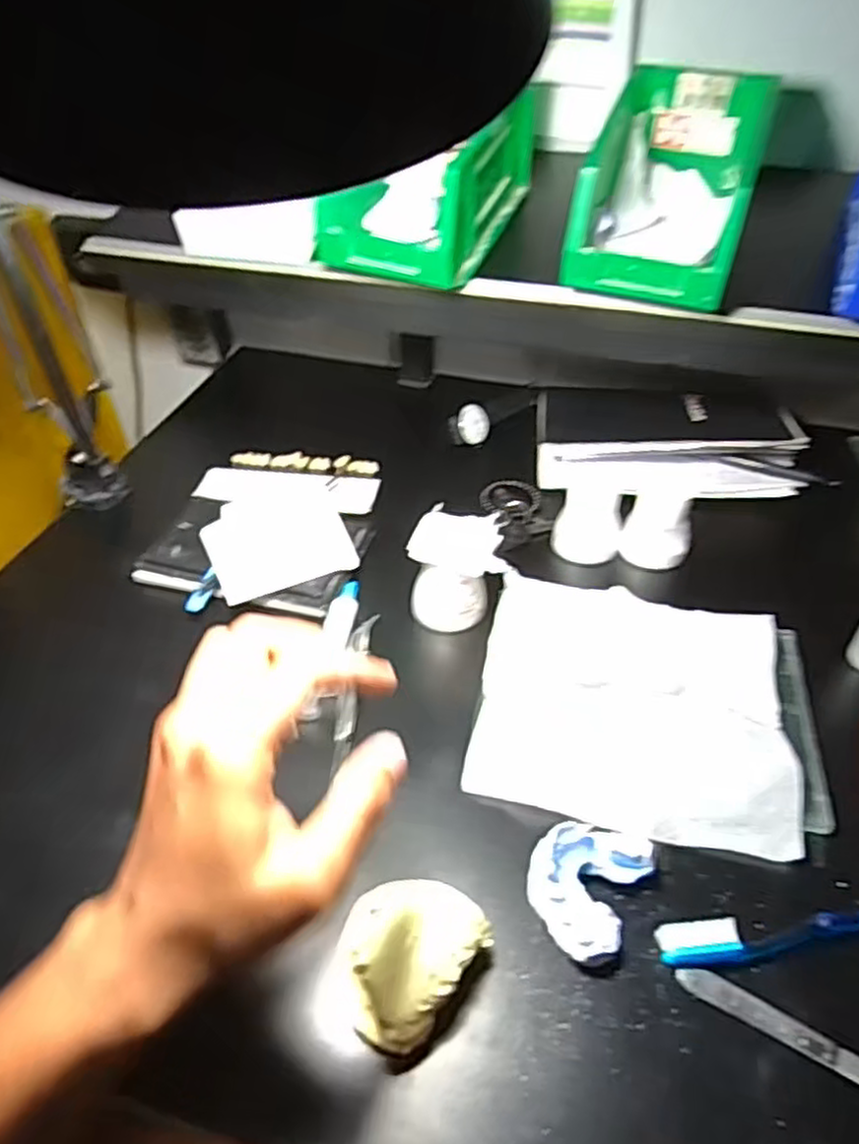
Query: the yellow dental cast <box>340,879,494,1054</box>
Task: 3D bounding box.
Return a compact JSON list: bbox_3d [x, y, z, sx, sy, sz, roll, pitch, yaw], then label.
[{"bbox_3d":[-0.011,0.168,0.332,0.059,0.044,0.070,27,49,28],"label":"yellow dental cast"}]

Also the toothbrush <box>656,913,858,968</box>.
[{"bbox_3d":[0.205,0.176,0.359,0.188,0.015,0.019,-3,43,-4],"label":"toothbrush"}]

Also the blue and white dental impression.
[{"bbox_3d":[0.077,0.157,0.368,0.053,0.022,0.066,20,46,20],"label":"blue and white dental impression"}]

